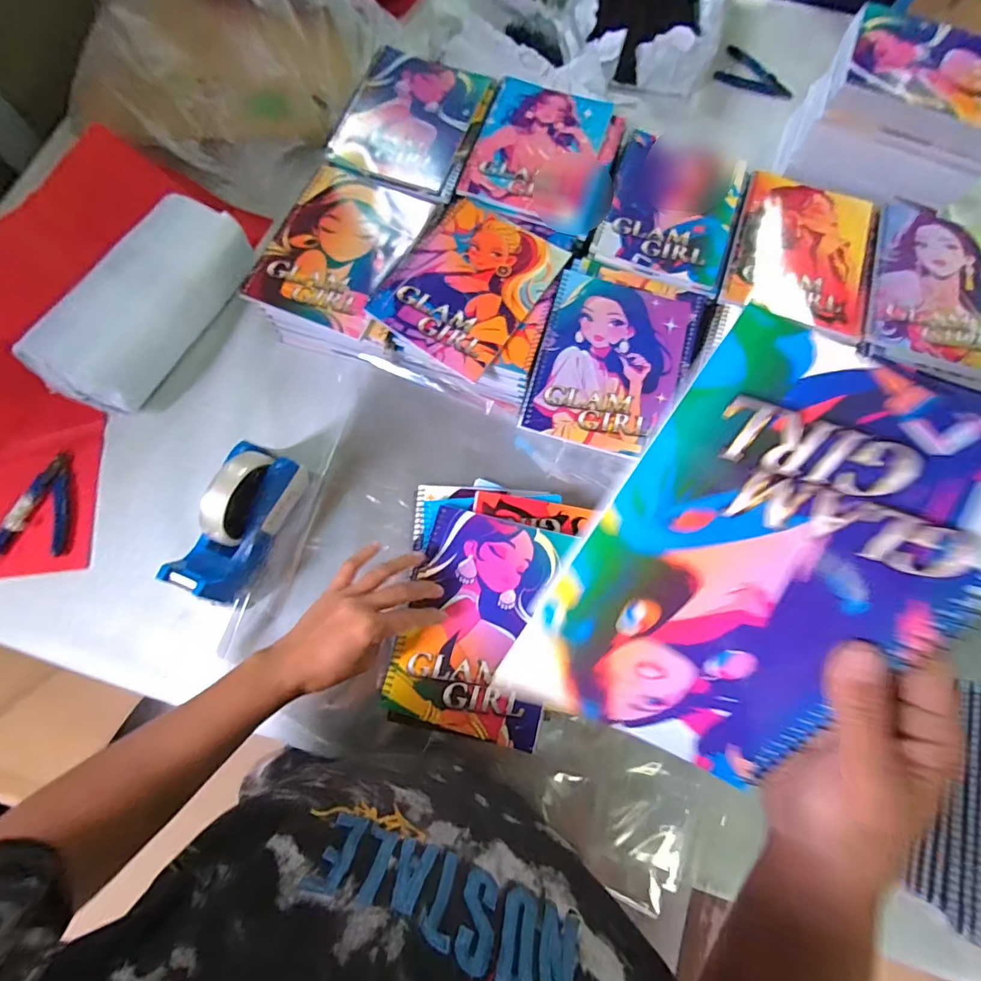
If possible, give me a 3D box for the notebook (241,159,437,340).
[{"bbox_3d":[-0.170,-0.280,0.528,0.148,0.012,0.203,22,75,5],"label":"notebook"}]

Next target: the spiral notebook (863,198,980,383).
[{"bbox_3d":[0.515,-0.236,0.531,0.152,0.018,0.214,17,75,3],"label":"spiral notebook"}]

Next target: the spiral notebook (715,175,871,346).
[{"bbox_3d":[0.364,-0.281,0.544,0.156,0.011,0.194,18,75,4],"label":"spiral notebook"}]

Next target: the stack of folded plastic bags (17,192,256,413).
[{"bbox_3d":[-0.382,-0.207,0.527,0.085,0.087,0.256,30,77,8],"label":"stack of folded plastic bags"}]

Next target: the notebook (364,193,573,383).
[{"bbox_3d":[-0.024,-0.232,0.516,0.150,0.009,0.193,33,76,8],"label":"notebook"}]

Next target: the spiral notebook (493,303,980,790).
[{"bbox_3d":[0.106,0.045,0.196,0.143,0.009,0.195,25,117,-6],"label":"spiral notebook"}]

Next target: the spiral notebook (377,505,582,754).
[{"bbox_3d":[-0.008,0.122,0.443,0.139,0.010,0.196,15,75,3],"label":"spiral notebook"}]

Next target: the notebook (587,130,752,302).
[{"bbox_3d":[0.217,-0.340,0.557,0.149,0.010,0.208,18,75,4],"label":"notebook"}]

